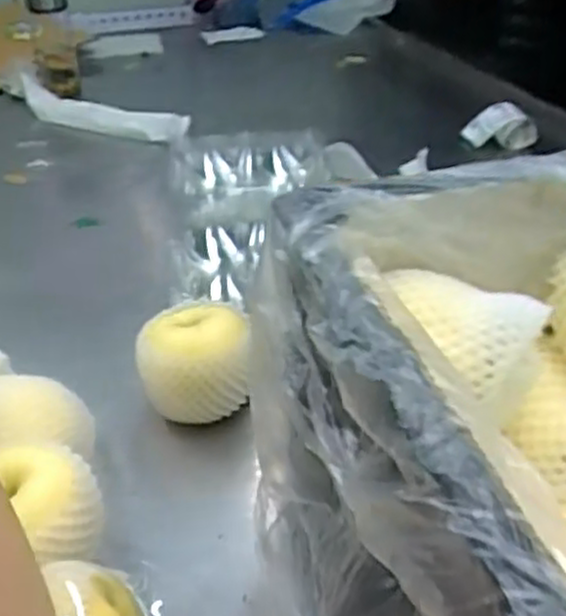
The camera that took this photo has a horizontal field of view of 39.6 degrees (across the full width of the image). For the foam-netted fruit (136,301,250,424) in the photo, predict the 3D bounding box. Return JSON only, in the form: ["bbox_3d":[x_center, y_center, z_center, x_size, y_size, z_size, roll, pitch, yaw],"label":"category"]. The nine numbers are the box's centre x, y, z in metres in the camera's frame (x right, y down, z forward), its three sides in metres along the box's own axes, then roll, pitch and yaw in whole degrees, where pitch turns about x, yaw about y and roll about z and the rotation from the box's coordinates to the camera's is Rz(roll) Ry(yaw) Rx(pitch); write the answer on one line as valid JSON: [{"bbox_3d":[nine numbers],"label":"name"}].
[{"bbox_3d":[-0.077,0.049,0.694,0.098,0.093,0.096,-2,34,-1],"label":"foam-netted fruit"}]

